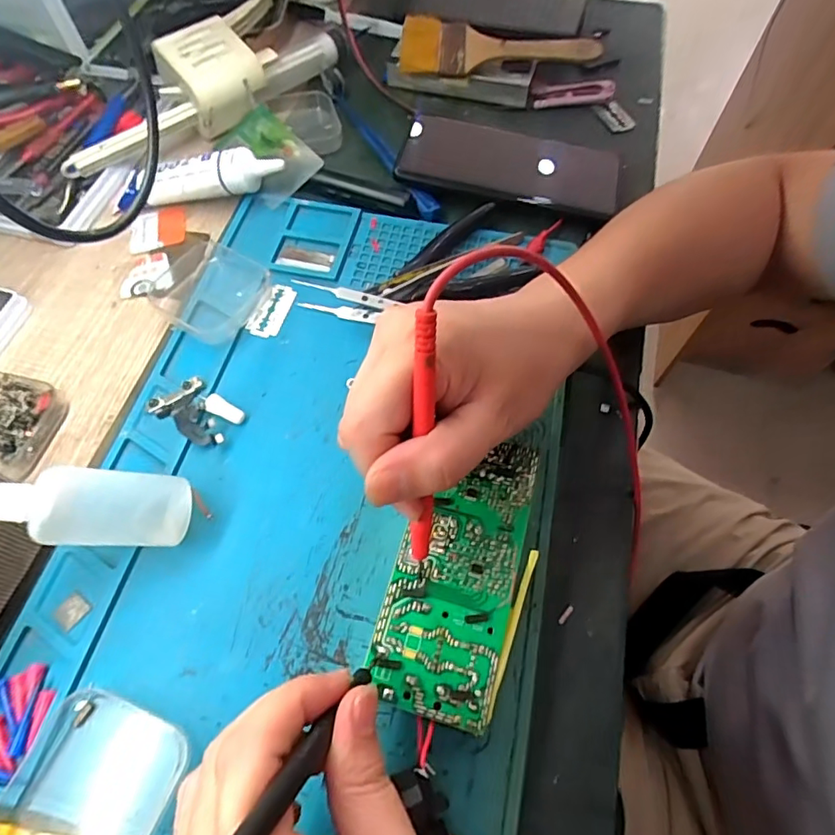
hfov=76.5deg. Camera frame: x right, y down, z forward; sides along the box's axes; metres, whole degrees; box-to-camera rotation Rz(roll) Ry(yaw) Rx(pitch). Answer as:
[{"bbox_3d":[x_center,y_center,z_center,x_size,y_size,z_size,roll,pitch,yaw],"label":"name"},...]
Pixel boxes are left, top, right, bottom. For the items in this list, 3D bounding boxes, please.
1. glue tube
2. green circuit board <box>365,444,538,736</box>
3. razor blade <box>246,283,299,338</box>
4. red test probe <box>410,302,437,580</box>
[{"bbox_3d":[-0.160,-0.175,0.386,0.126,0.025,0.025,-5,61,11],"label":"glue tube"},{"bbox_3d":[0.019,0.074,0.260,0.055,0.027,0.128,15,62,6],"label":"green circuit board"},{"bbox_3d":[-0.095,-0.072,0.348,0.021,0.007,0.042,16,67,12],"label":"razor blade"},{"bbox_3d":[0.002,0.020,0.210,0.008,0.132,0.009,-1,33,-2],"label":"red test probe"}]

